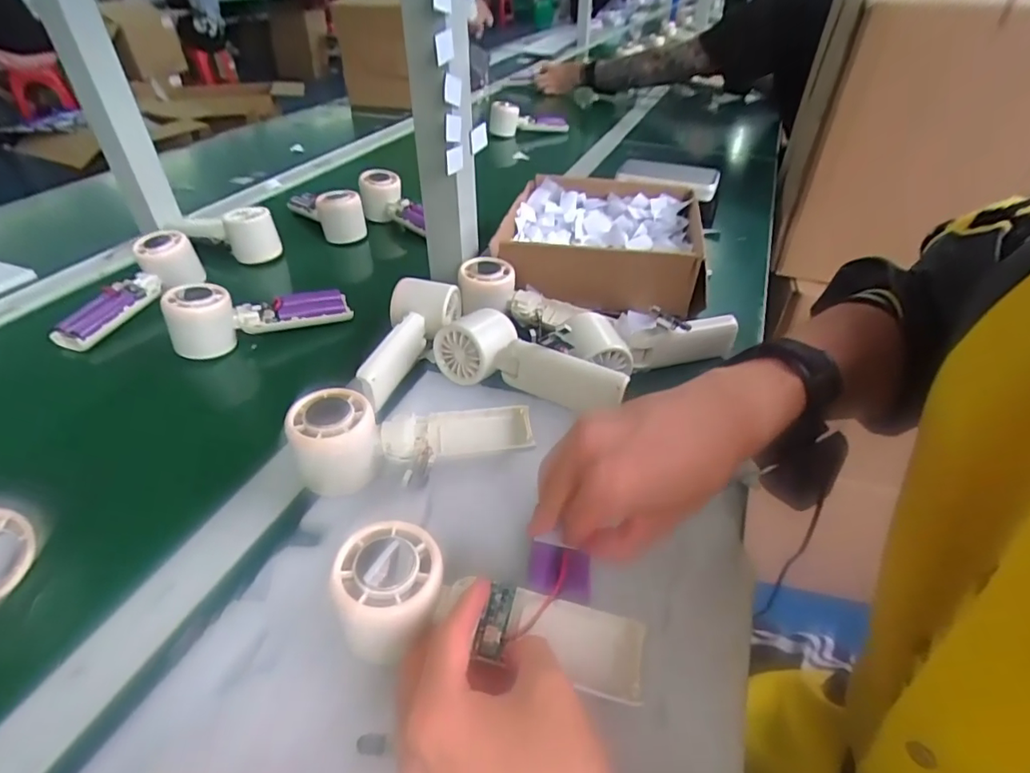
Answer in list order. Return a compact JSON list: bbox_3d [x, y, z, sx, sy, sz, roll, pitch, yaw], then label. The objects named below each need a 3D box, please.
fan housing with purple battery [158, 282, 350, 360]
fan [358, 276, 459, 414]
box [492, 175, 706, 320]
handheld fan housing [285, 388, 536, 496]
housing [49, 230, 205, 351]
[{"bbox_3d":[-0.249,-0.076,0.528,0.161,0.053,0.054,-11,42,-16],"label":"fan housing with purple battery"},{"bbox_3d":[-0.089,-0.036,0.479,0.064,0.048,0.158,4,40,1],"label":"fan"},{"bbox_3d":[0.099,-0.167,0.642,0.221,0.085,0.211,7,40,4],"label":"box"},{"bbox_3d":[-0.068,0.035,0.376,0.162,0.048,0.060,-3,41,-8],"label":"handheld fan housing"},{"bbox_3d":[-0.404,-0.108,0.560,0.046,0.049,0.158,21,43,19],"label":"housing"}]

